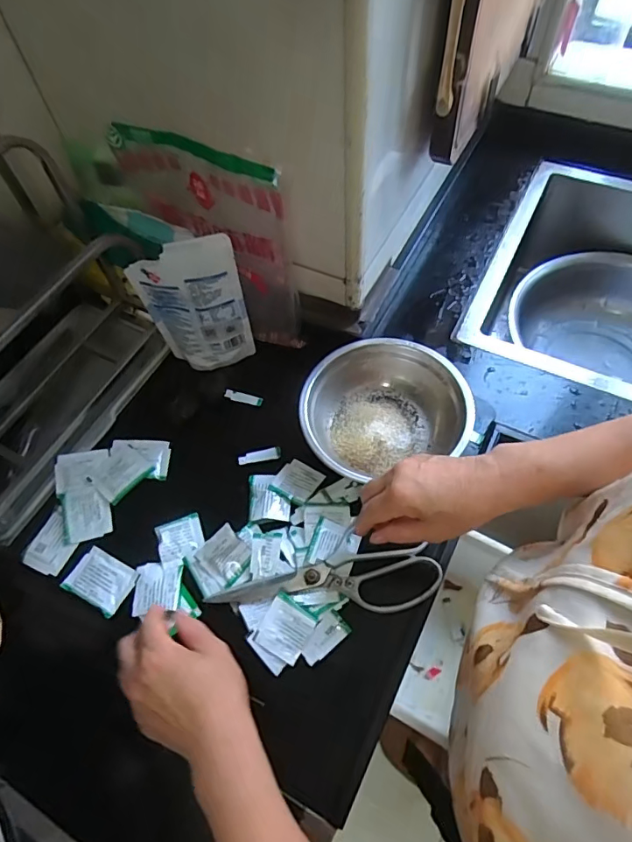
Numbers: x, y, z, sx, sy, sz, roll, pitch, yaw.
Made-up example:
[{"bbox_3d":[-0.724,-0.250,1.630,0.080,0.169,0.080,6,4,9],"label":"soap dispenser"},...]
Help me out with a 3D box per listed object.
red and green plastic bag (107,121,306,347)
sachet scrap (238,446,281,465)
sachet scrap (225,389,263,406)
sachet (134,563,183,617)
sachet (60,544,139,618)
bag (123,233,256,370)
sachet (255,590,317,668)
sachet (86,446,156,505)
[{"bbox_3d":[-0.108,-0.190,0.548,0.184,0.252,0.022,23,64,15],"label":"red and green plastic bag"},{"bbox_3d":[-0.065,0.040,0.569,0.049,0.004,0.017,-12,57,-5],"label":"sachet scrap"},{"bbox_3d":[-0.090,-0.029,0.614,0.048,0.007,0.011,16,62,12],"label":"sachet scrap"},{"bbox_3d":[-0.159,0.167,0.497,0.044,0.005,0.050,-3,48,-4],"label":"sachet"},{"bbox_3d":[-0.221,0.162,0.507,0.066,0.006,0.048,24,65,16],"label":"sachet"},{"bbox_3d":[-0.136,-0.124,0.557,0.110,0.186,0.021,-3,60,1],"label":"bag"},{"bbox_3d":[-0.028,0.196,0.467,0.046,0.004,0.048,33,70,0],"label":"sachet"},{"bbox_3d":[-0.223,0.058,0.563,0.049,0.007,0.060,36,68,21],"label":"sachet"}]

